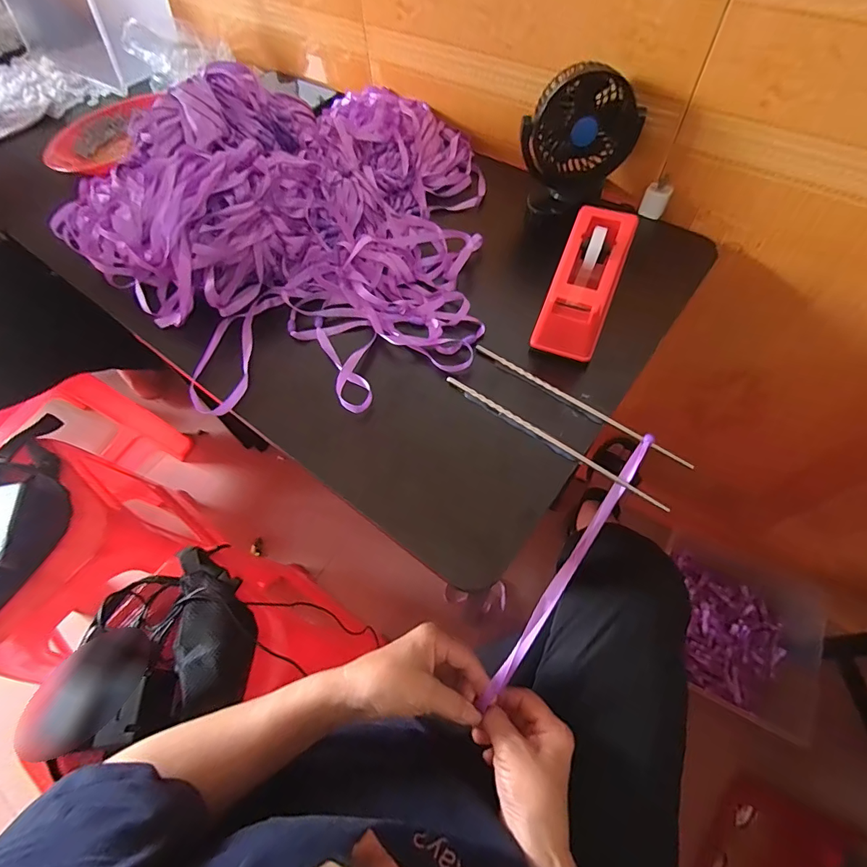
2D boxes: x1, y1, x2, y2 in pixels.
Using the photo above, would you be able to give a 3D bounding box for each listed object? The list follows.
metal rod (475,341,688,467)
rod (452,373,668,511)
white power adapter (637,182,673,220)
[{"bbox_3d":[0.133,-0.030,0.411,0.220,0.006,0.007,33,68,20],"label":"metal rod"},{"bbox_3d":[0.103,0.004,0.396,0.221,0.006,0.008,34,68,20],"label":"rod"},{"bbox_3d":[0.267,-0.279,0.532,0.028,0.036,0.020,24,65,16],"label":"white power adapter"}]

